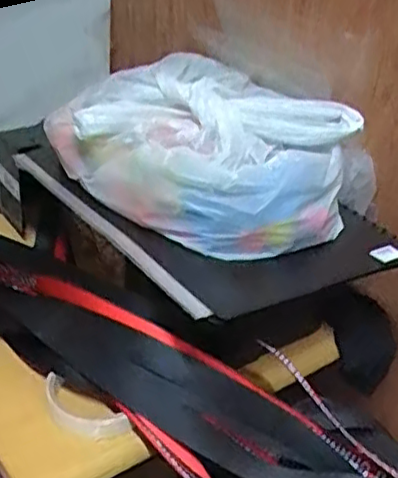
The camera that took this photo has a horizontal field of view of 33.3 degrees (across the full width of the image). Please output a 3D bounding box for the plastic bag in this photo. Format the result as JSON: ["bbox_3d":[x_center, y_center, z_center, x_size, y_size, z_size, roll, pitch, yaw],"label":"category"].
[{"bbox_3d":[0.002,-0.088,0.632,0.212,0.097,0.255,-16,34,-31],"label":"plastic bag"}]

